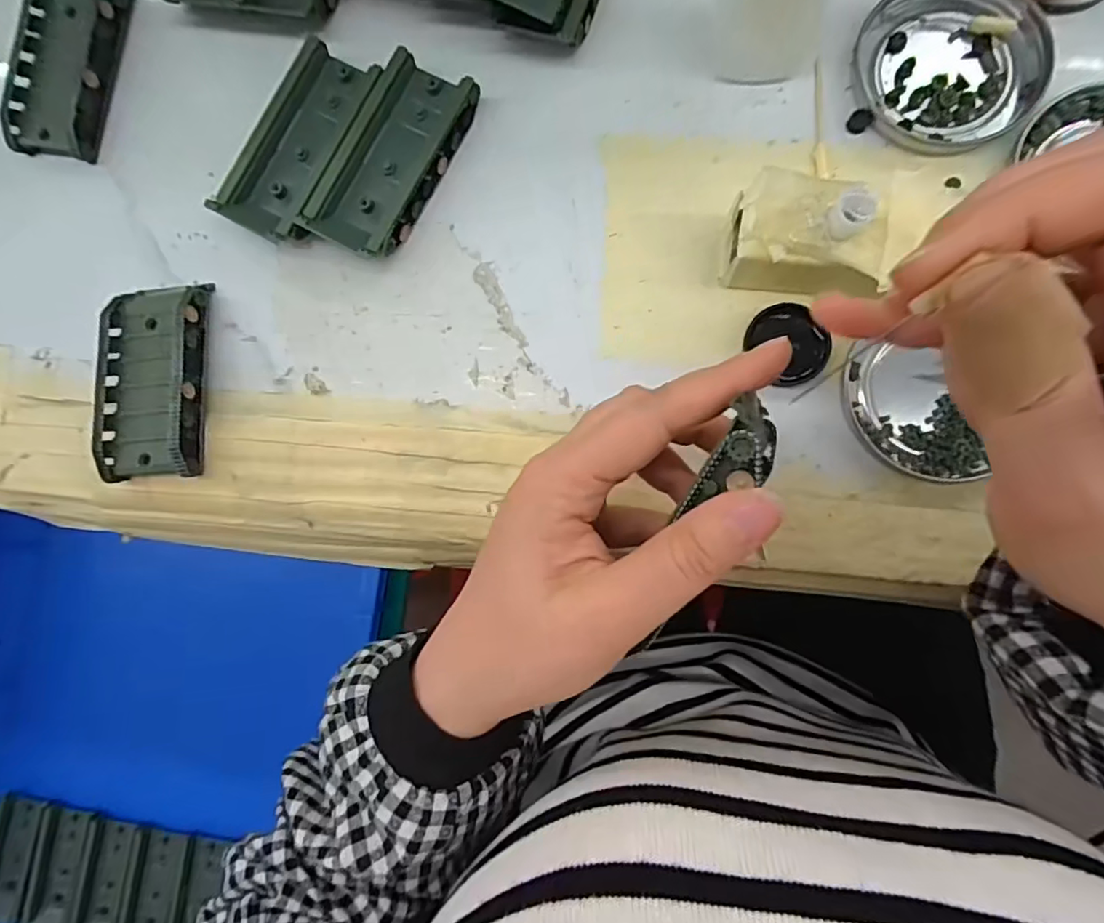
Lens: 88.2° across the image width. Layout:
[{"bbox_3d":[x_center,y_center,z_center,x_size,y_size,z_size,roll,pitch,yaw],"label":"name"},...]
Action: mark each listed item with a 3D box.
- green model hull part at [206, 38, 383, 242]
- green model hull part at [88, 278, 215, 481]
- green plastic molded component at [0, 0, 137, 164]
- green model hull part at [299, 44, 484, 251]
[{"bbox_3d":[-0.120,-0.152,0.276,0.046,0.019,0.095,26,88,8],"label":"green model hull part"},{"bbox_3d":[-0.189,-0.039,0.270,0.042,0.027,0.092,-3,84,6],"label":"green model hull part"},{"bbox_3d":[-0.251,-0.205,0.295,0.048,0.015,0.093,12,86,7],"label":"green plastic molded component"},{"bbox_3d":[-0.078,-0.145,0.271,0.048,0.018,0.093,29,88,8],"label":"green model hull part"}]

